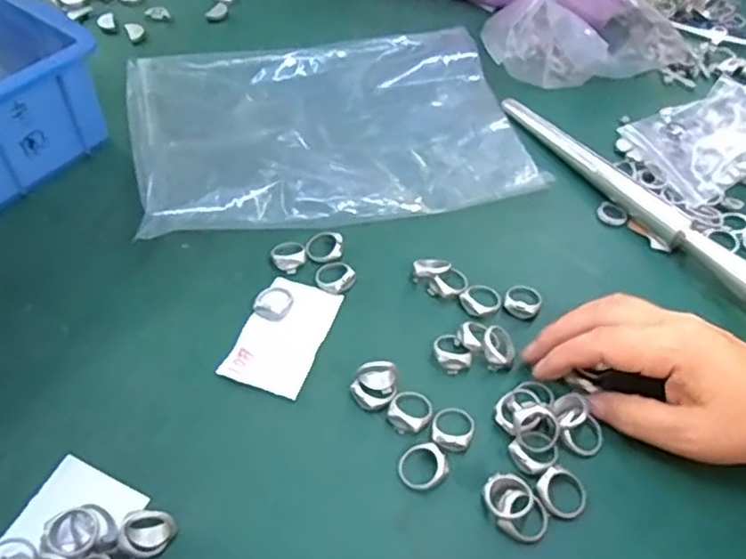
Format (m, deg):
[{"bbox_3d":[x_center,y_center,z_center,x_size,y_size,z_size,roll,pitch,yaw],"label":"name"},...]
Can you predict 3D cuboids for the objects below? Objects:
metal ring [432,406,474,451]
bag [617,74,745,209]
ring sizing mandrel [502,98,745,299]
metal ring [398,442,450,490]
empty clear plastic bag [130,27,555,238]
[{"bbox_3d":[0.043,0.080,0.353,0.022,0.007,0.026,3,52,2],"label":"metal ring"},{"bbox_3d":[0.259,-0.107,0.495,0.125,0.021,0.084,-24,56,-19],"label":"bag"},{"bbox_3d":[0.176,-0.071,0.460,0.024,0.023,0.235,-25,56,-19],"label":"ring sizing mandrel"},{"bbox_3d":[0.026,0.097,0.339,0.025,0.006,0.023,0,52,-1],"label":"metal ring"},{"bbox_3d":[-0.035,-0.132,0.506,0.286,0.029,0.223,-12,53,-10],"label":"empty clear plastic bag"}]

